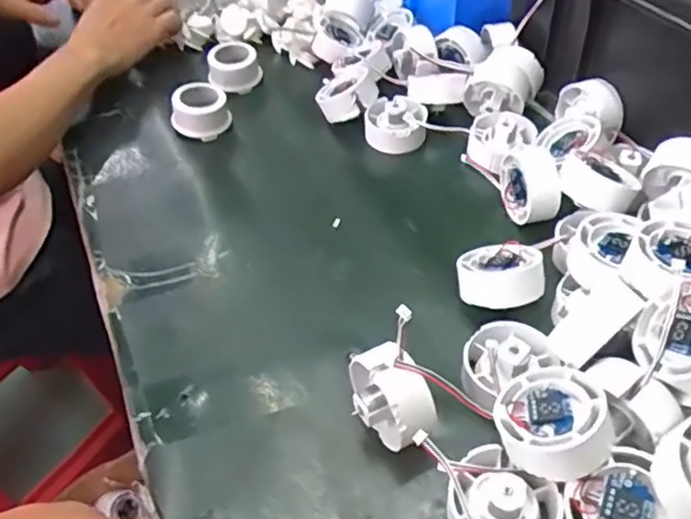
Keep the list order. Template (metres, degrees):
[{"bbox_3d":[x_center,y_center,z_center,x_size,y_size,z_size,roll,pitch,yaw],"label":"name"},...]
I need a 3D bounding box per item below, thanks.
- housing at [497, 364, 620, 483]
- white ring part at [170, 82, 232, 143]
[{"bbox_3d":[0.105,0.083,0.317,0.053,0.025,0.053,-18,30,11],"label":"housing"},{"bbox_3d":[-0.139,-0.141,0.591,0.055,0.050,0.052,-17,47,-11],"label":"white ring part"}]

